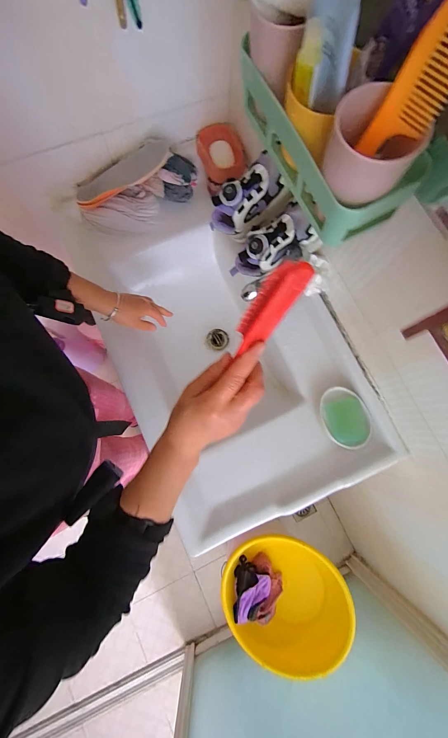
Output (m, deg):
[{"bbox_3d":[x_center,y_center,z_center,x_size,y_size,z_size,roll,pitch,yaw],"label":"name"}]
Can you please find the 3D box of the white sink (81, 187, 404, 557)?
[{"bbox_3d":[-0.001,-0.034,0.670,0.447,0.173,0.694,-25,80,-6],"label":"white sink"}]

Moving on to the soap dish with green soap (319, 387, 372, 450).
[{"bbox_3d":[0.246,0.096,0.572,0.091,0.021,0.118,-16,79,-4],"label":"soap dish with green soap"}]

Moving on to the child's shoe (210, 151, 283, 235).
[{"bbox_3d":[0.026,-0.325,0.550,0.086,0.177,0.070,-1,75,-42],"label":"child's shoe"}]

